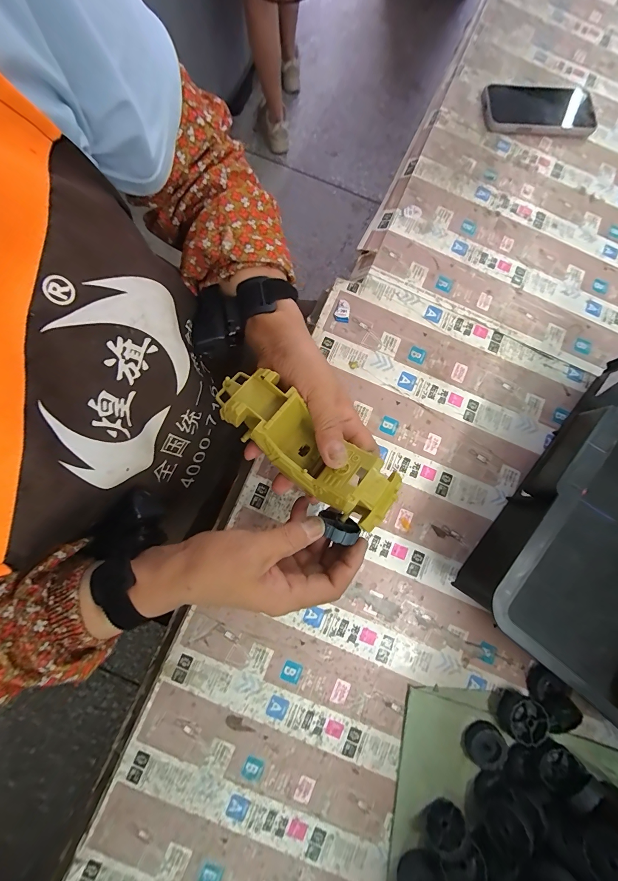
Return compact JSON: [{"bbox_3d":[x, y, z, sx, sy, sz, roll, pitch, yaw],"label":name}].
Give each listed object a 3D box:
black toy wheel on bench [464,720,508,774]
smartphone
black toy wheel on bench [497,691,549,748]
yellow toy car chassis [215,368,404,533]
[{"bbox_3d":[0.181,0.314,0.338,0.037,0.013,0.040,0,81,-3],"label":"black toy wheel on bench"},{"bbox_3d":[0.337,-0.487,0.479,0.167,0.013,0.092,-3,79,-5],"label":"smartphone"},{"bbox_3d":[0.218,0.283,0.337,0.041,0.028,0.036,-17,78,-4],"label":"black toy wheel on bench"},{"bbox_3d":[-0.004,0.004,0.278,0.171,0.051,0.054,38,80,3],"label":"yellow toy car chassis"}]

